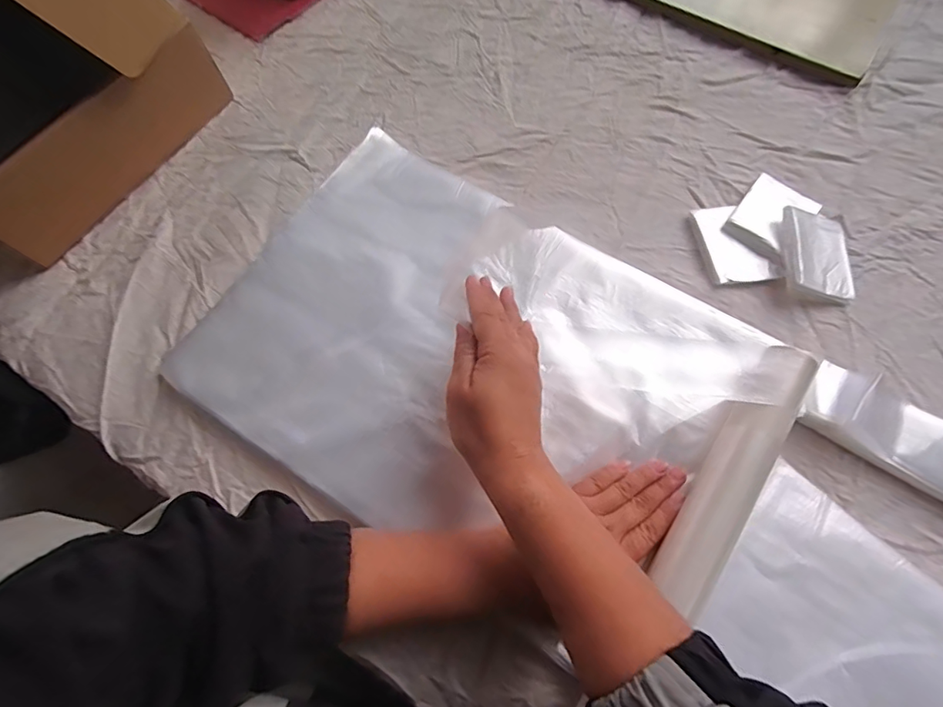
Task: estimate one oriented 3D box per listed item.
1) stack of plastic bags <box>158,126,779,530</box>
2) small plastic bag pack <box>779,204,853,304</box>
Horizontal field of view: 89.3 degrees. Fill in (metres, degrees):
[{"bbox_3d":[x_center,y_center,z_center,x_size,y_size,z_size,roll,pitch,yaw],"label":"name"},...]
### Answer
[{"bbox_3d":[-0.014,-0.005,0.397,0.401,0.028,0.306,33,74,12],"label":"stack of plastic bags"},{"bbox_3d":[0.314,-0.090,0.433,0.069,0.015,0.085,16,73,-12],"label":"small plastic bag pack"}]

